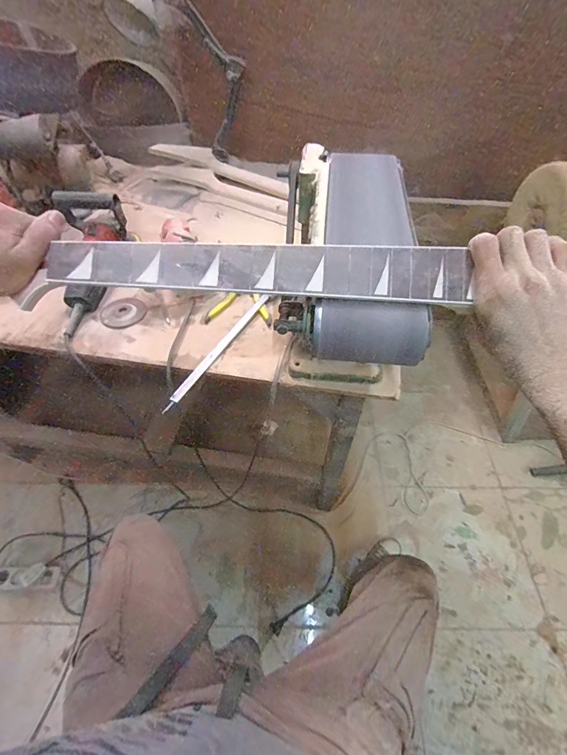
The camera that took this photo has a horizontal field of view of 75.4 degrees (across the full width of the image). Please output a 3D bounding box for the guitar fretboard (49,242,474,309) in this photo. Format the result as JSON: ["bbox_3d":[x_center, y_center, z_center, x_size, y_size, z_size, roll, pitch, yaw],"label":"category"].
[{"bbox_3d":[-0.025,-0.107,0.357,0.399,0.004,0.053,4,87,3],"label":"guitar fretboard"}]

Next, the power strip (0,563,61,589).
[{"bbox_3d":[-0.758,0.579,1.073,0.208,0.056,0.071,0,52,-1],"label":"power strip"}]

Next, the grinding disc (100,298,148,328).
[{"bbox_3d":[-0.324,-0.133,0.743,0.088,0.008,0.088,0,52,0],"label":"grinding disc"}]

